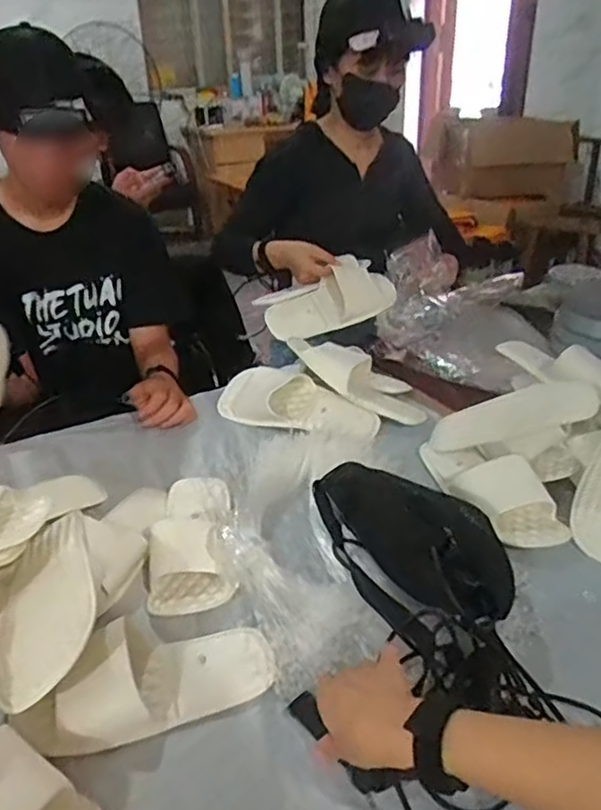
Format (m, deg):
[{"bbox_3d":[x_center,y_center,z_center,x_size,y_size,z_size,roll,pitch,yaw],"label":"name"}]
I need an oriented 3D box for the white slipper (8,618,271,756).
[{"bbox_3d":[-0.140,0.247,0.581,0.226,0.055,0.096,-12,31,-18],"label":"white slipper"}]

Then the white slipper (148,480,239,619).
[{"bbox_3d":[-0.128,0.157,0.751,0.092,0.046,0.218,-5,29,-6],"label":"white slipper"}]

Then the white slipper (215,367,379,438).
[{"bbox_3d":[-0.007,-0.007,1.038,0.279,0.059,0.111,14,33,26],"label":"white slipper"}]

